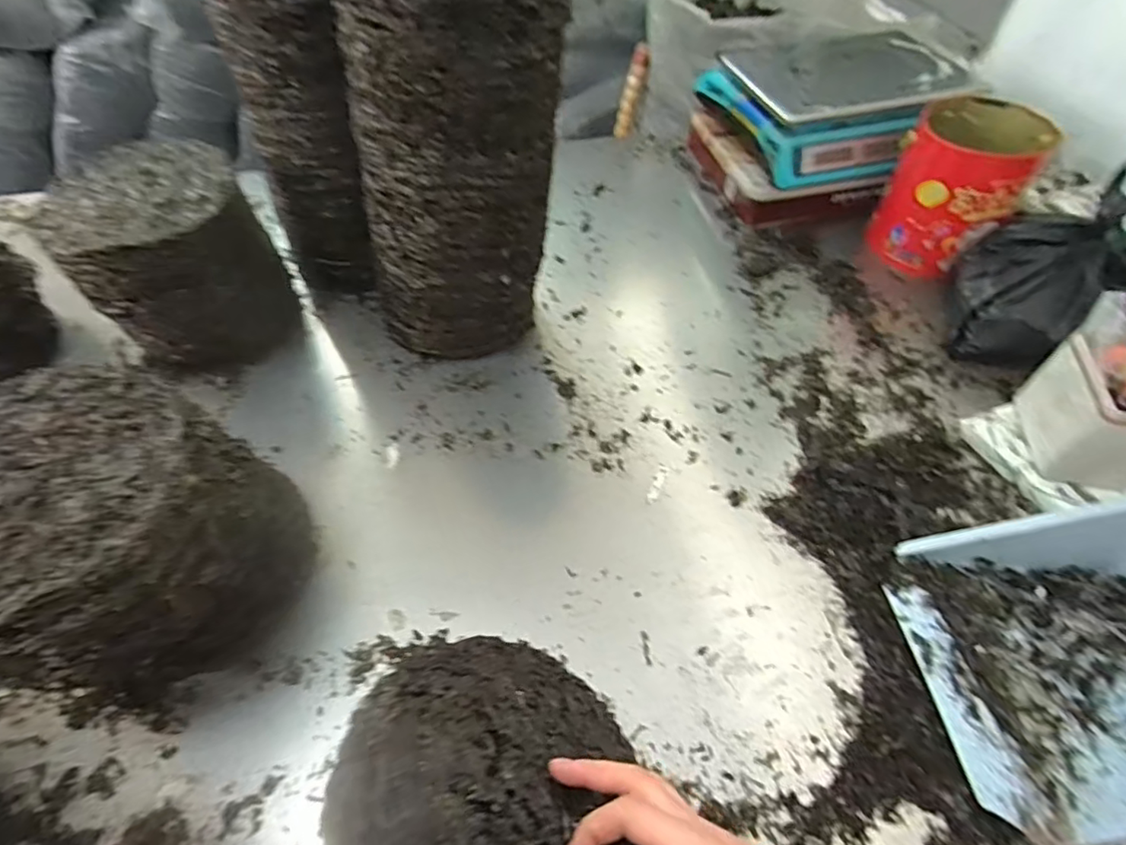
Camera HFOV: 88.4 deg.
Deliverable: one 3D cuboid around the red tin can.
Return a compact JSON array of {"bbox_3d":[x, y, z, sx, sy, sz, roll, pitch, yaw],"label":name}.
[{"bbox_3d":[0.533,-0.310,0.810,0.154,0.202,0.128,29,58,20],"label":"red tin can"}]

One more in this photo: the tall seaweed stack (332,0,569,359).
[{"bbox_3d":[-0.113,-0.271,0.620,0.219,0.440,0.160,-8,53,-6],"label":"tall seaweed stack"}]

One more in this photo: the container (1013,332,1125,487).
[{"bbox_3d":[0.550,-0.011,0.587,0.091,0.113,0.117,8,53,6],"label":"container"}]

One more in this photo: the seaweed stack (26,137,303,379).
[{"bbox_3d":[-0.460,-0.191,0.708,0.198,0.209,0.194,-21,55,-16],"label":"seaweed stack"}]

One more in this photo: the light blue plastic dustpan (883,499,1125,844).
[{"bbox_3d":[0.430,0.180,0.454,0.235,0.150,0.243,0,52,0],"label":"light blue plastic dustpan"}]

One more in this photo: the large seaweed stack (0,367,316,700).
[{"bbox_3d":[-0.353,0.099,0.476,0.184,0.218,0.218,23,56,17],"label":"large seaweed stack"}]

